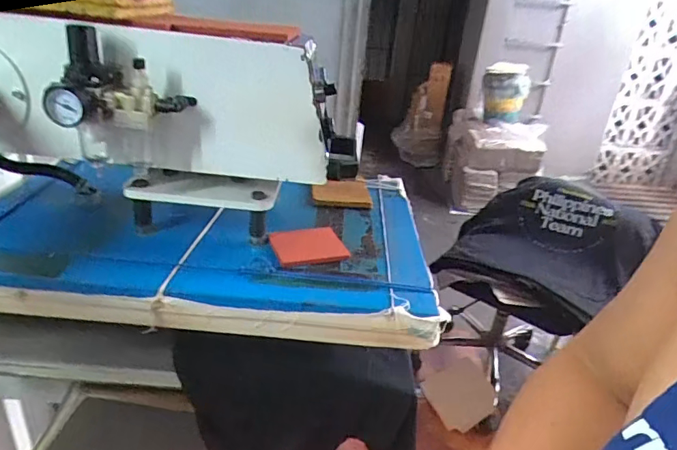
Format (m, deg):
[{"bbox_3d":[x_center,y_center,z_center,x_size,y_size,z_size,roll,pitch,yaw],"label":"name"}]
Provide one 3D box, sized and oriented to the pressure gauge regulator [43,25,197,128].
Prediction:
[{"bbox_3d":[-0.226,-0.149,0.488,0.107,0.090,0.092,10,26,7],"label":"pressure gauge regulator"}]

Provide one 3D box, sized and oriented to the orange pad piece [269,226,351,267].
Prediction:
[{"bbox_3d":[-0.038,0.026,0.615,0.089,0.010,0.076,-4,28,-19],"label":"orange pad piece"}]

